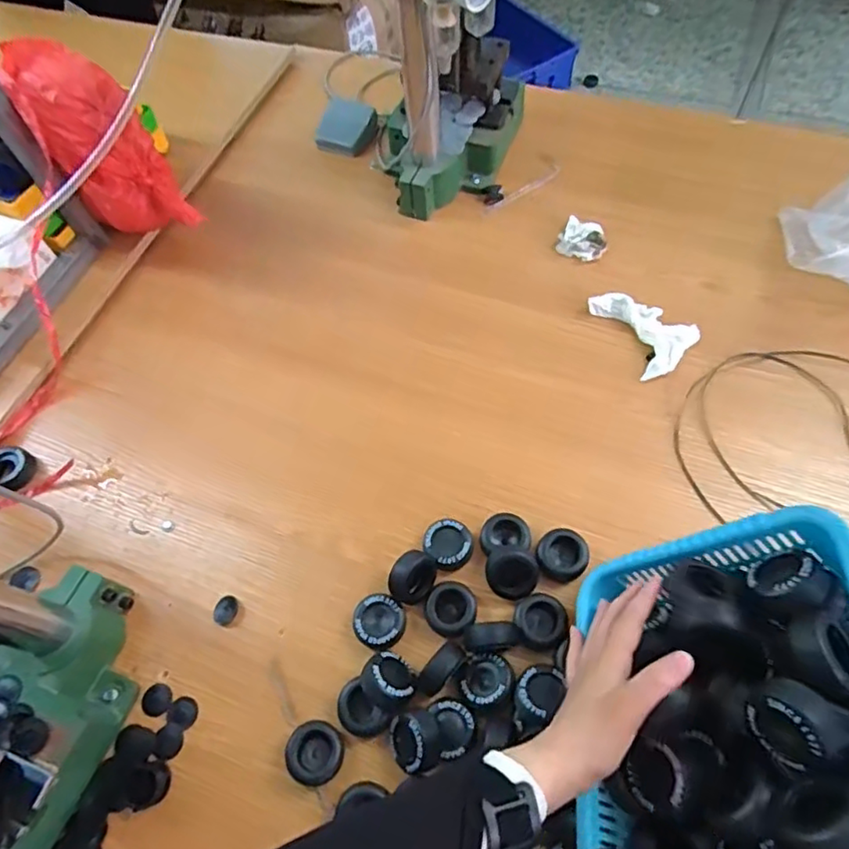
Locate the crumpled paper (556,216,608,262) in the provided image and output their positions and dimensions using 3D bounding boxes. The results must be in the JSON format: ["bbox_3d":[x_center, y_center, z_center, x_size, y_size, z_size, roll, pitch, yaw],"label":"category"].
[{"bbox_3d":[0.219,-0.254,0.827,0.063,0.018,0.060,25,67,15],"label":"crumpled paper"}]

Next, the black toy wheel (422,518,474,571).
[{"bbox_3d":[0.026,0.126,0.630,0.047,0.025,0.048,-1,63,3],"label":"black toy wheel"}]

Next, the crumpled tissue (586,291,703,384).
[{"bbox_3d":[0.285,-0.125,0.754,0.105,0.025,0.127,-24,64,-9],"label":"crumpled tissue"}]

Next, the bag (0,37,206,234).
[{"bbox_3d":[-0.424,-0.362,0.790,0.102,0.254,0.132,18,63,36],"label":"bag"}]

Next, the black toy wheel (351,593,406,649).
[{"bbox_3d":[-0.044,0.197,0.599,0.050,0.025,0.049,-1,63,3],"label":"black toy wheel"}]

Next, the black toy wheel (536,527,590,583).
[{"bbox_3d":[0.142,0.134,0.617,0.048,0.022,0.050,-1,63,3],"label":"black toy wheel"}]

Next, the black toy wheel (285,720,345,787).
[{"bbox_3d":[-0.097,0.296,0.544,0.047,0.034,0.050,-1,63,3],"label":"black toy wheel"}]

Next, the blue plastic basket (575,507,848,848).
[{"bbox_3d":[0.202,0.216,0.399,0.066,0.224,0.299,31,47,-25],"label":"blue plastic basket"}]

